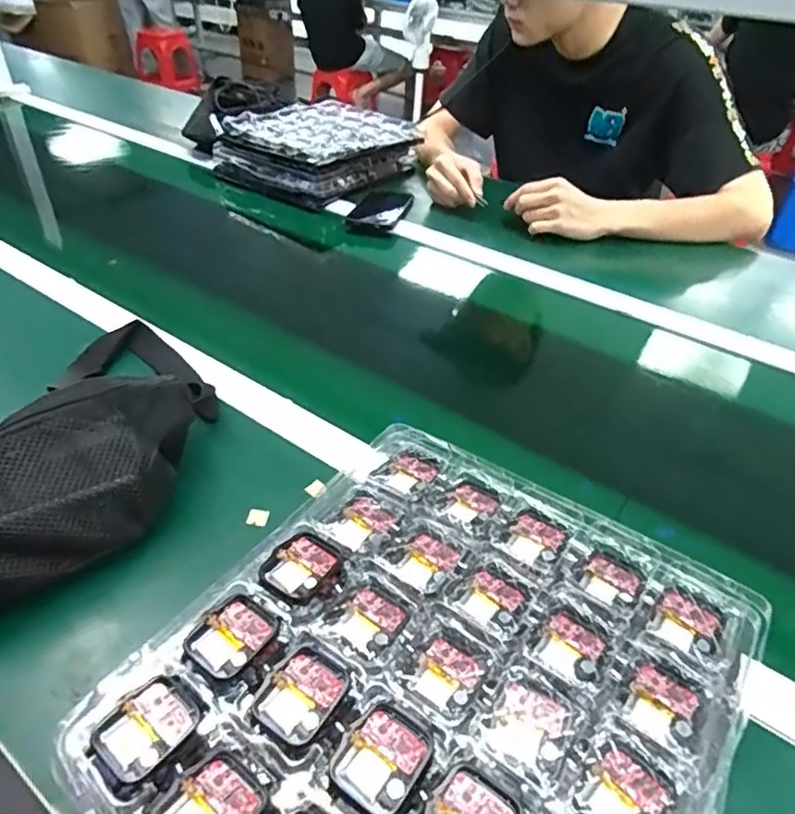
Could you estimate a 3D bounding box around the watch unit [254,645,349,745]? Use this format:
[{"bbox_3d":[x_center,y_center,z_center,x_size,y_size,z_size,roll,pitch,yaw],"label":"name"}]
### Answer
[{"bbox_3d":[-0.047,0.144,0.305,0.036,0.004,0.044,24,44,23],"label":"watch unit"}]

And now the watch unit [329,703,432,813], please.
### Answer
[{"bbox_3d":[-0.007,0.163,0.283,0.036,0.005,0.042,29,46,28],"label":"watch unit"}]

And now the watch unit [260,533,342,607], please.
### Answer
[{"bbox_3d":[-0.057,0.095,0.360,0.037,0.004,0.042,25,44,24],"label":"watch unit"}]

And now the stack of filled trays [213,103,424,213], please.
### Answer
[{"bbox_3d":[-0.152,-0.492,1.157,0.291,0.086,0.296,26,45,25],"label":"stack of filled trays"}]

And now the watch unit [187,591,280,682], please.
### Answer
[{"bbox_3d":[-0.087,0.124,0.327,0.037,0.006,0.044,27,45,26],"label":"watch unit"}]

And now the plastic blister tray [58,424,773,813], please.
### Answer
[{"bbox_3d":[0.028,0.139,0.322,0.265,0.019,0.289,26,45,25],"label":"plastic blister tray"}]

